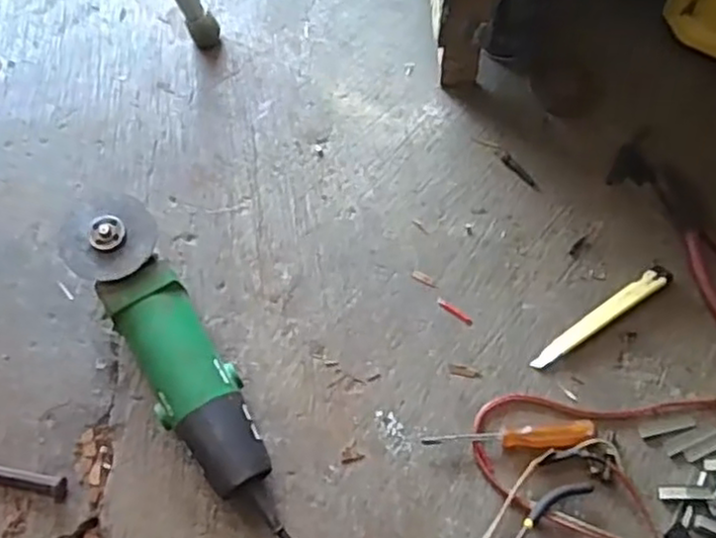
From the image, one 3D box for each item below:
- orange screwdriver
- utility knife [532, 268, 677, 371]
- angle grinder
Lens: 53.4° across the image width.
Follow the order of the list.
[{"bbox_3d":[0.126,0.142,0.591,0.137,0.021,0.023,-3,66,-2],"label":"orange screwdriver"},{"bbox_3d":[0.219,0.042,0.640,0.152,0.017,0.020,-31,70,-13],"label":"utility knife"},{"bbox_3d":[-0.147,0.074,0.584,0.067,0.088,0.286,-30,71,-13],"label":"angle grinder"}]

